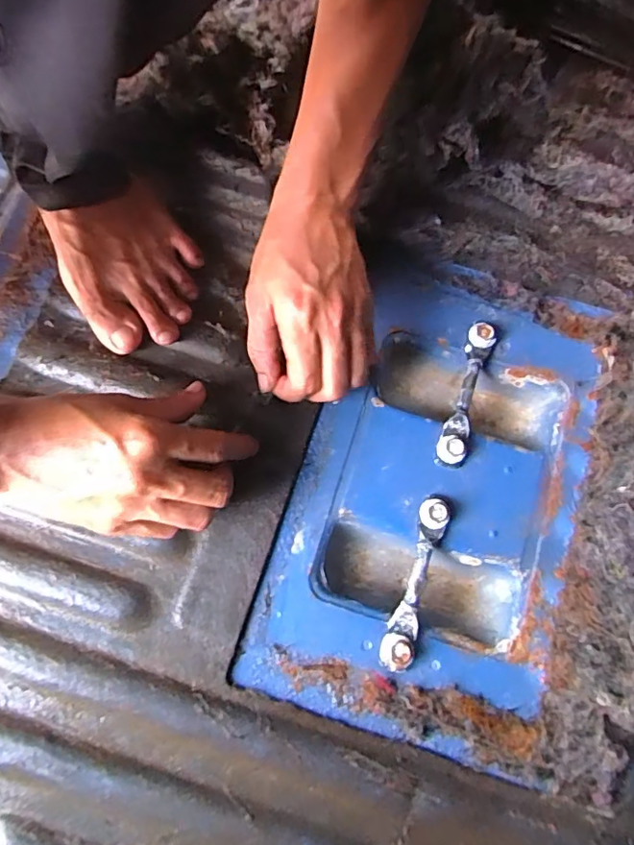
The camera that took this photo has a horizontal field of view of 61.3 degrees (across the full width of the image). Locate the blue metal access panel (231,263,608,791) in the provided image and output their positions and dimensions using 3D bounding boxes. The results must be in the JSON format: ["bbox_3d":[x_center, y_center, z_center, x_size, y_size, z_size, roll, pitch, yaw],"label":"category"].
[{"bbox_3d":[0.093,0.050,0.425,0.212,0.041,0.357,16,76,3],"label":"blue metal access panel"}]

